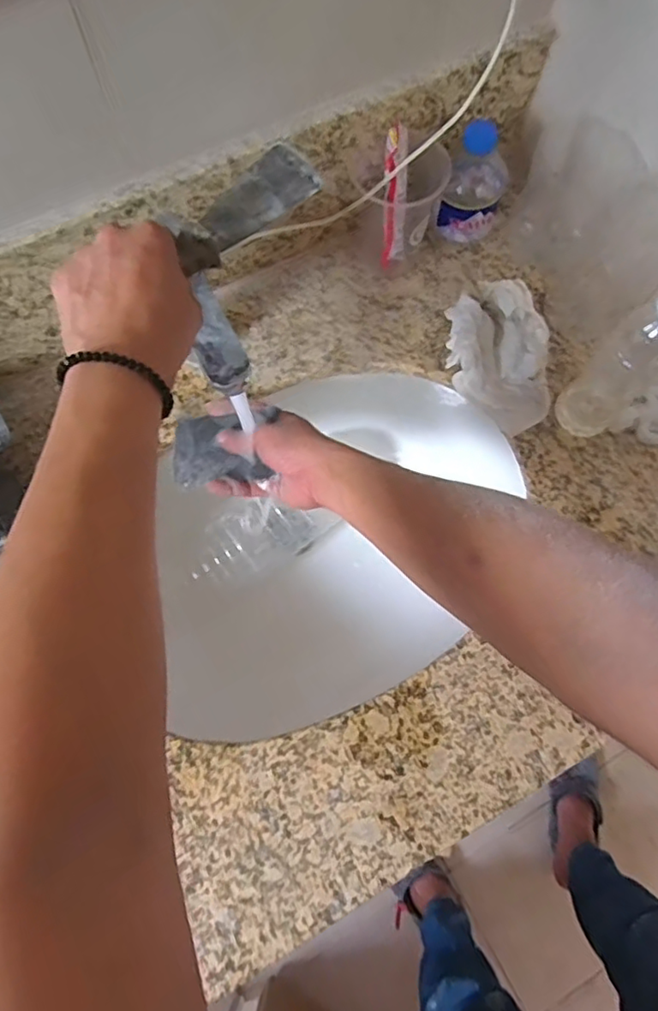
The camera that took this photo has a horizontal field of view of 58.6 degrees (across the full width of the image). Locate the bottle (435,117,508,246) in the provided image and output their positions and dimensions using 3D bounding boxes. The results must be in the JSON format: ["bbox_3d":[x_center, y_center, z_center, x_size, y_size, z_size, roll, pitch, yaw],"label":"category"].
[{"bbox_3d":[0.156,-0.341,0.626,0.058,0.118,0.071,23,73,7],"label":"bottle"}]

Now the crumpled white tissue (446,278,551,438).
[{"bbox_3d":[0.168,-0.156,0.594,0.085,0.061,0.154,-16,72,-5],"label":"crumpled white tissue"}]

